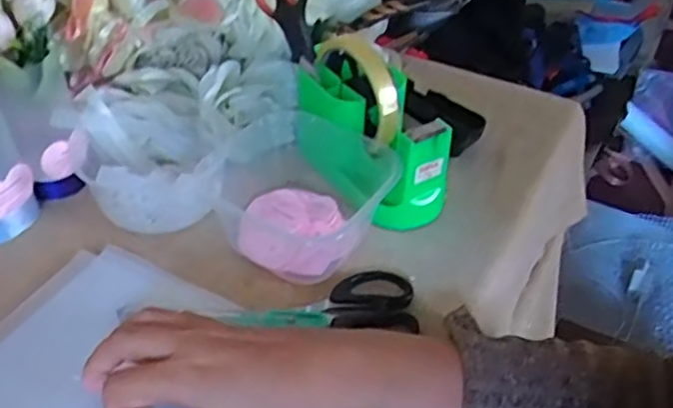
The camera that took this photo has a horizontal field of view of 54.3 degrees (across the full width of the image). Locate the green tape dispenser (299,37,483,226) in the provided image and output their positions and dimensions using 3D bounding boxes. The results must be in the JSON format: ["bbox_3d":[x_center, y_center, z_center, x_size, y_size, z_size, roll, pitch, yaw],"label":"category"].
[{"bbox_3d":[0.024,-0.058,0.493,0.069,0.105,0.142,-25,48,-30],"label":"green tape dispenser"}]

